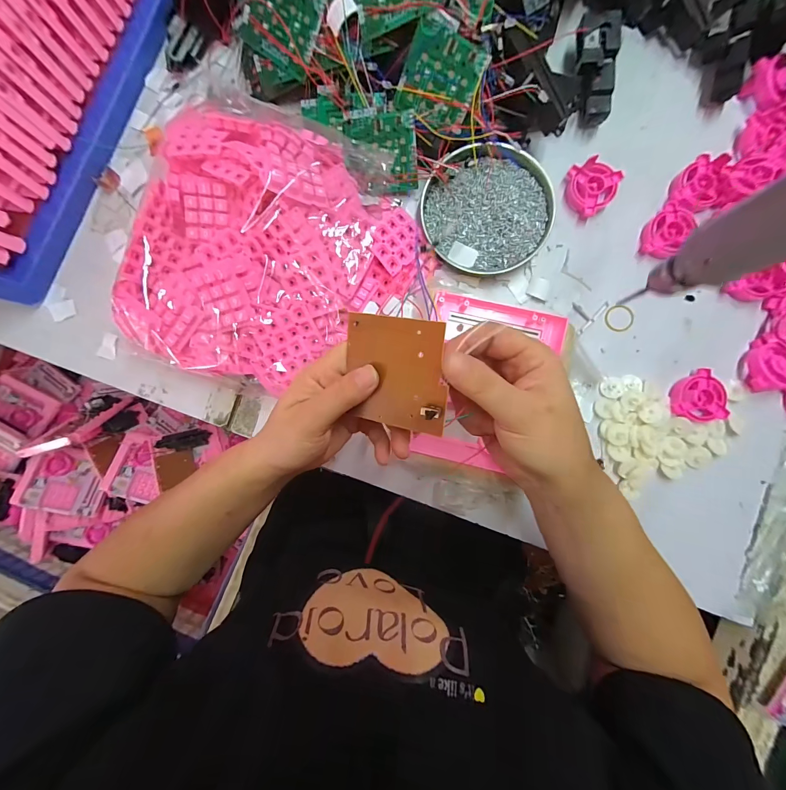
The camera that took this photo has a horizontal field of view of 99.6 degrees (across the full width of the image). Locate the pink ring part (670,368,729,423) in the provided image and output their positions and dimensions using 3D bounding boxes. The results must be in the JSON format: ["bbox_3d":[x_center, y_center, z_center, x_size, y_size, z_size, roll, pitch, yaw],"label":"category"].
[{"bbox_3d":[0.324,0.002,0.348,0.052,0.014,0.053,17,91,3],"label":"pink ring part"}]

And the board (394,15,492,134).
[{"bbox_3d":[0.043,-0.294,0.310,0.071,0.009,0.064,29,133,1],"label":"board"}]

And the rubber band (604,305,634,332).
[{"bbox_3d":[0.247,-0.084,0.364,0.031,0.006,0.029,0,90,3],"label":"rubber band"}]

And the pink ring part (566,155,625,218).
[{"bbox_3d":[0.214,-0.225,0.354,0.052,0.017,0.051,0,90,3],"label":"pink ring part"}]

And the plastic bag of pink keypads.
[{"bbox_3d":[-0.110,-0.137,0.334,0.259,0.075,0.265,19,91,3],"label":"plastic bag of pink keypads"}]

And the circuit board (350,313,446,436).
[{"bbox_3d":[0.000,-0.013,0.215,0.070,0.009,0.071,11,108,26],"label":"circuit board"}]

